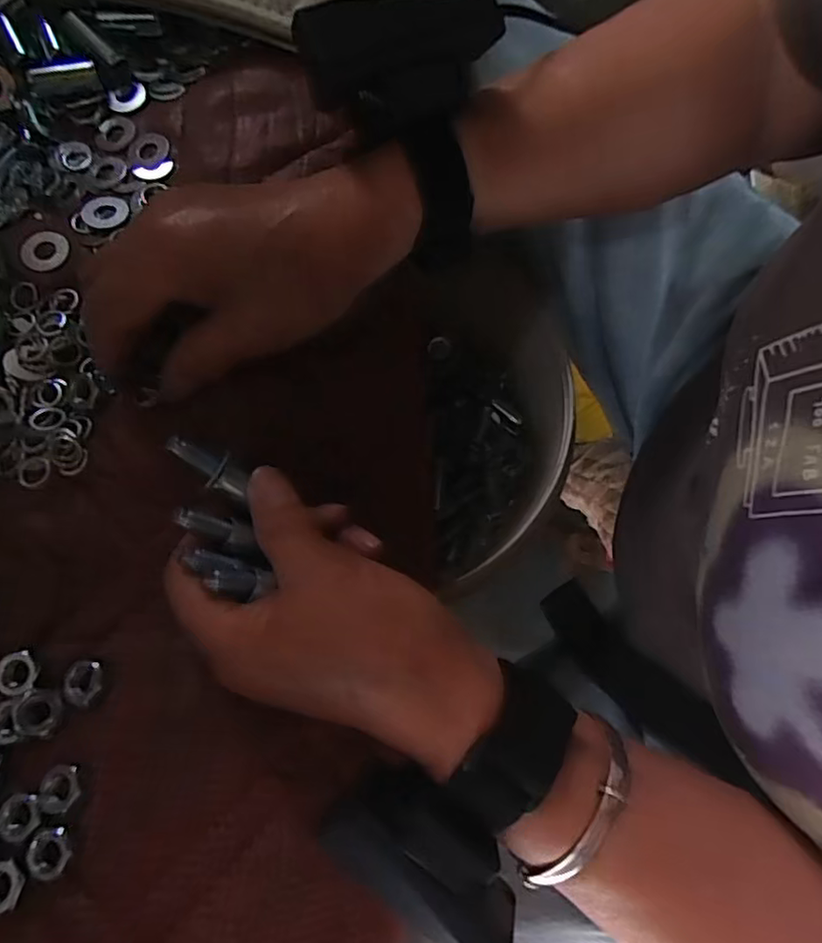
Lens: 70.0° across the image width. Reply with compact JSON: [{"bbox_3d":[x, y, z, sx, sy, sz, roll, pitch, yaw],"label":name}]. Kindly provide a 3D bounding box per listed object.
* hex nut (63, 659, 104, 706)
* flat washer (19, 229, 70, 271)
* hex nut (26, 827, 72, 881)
[{"bbox_3d":[-0.126,0.081,0.226,0.013,0.004,0.016,-15,76,-4],"label":"hex nut"},{"bbox_3d":[-0.174,-0.105,0.277,0.022,0.004,0.023,0,76,-1],"label":"flat washer"},{"bbox_3d":[-0.127,0.134,0.206,0.014,0.004,0.015,-31,78,-8],"label":"hex nut"}]

